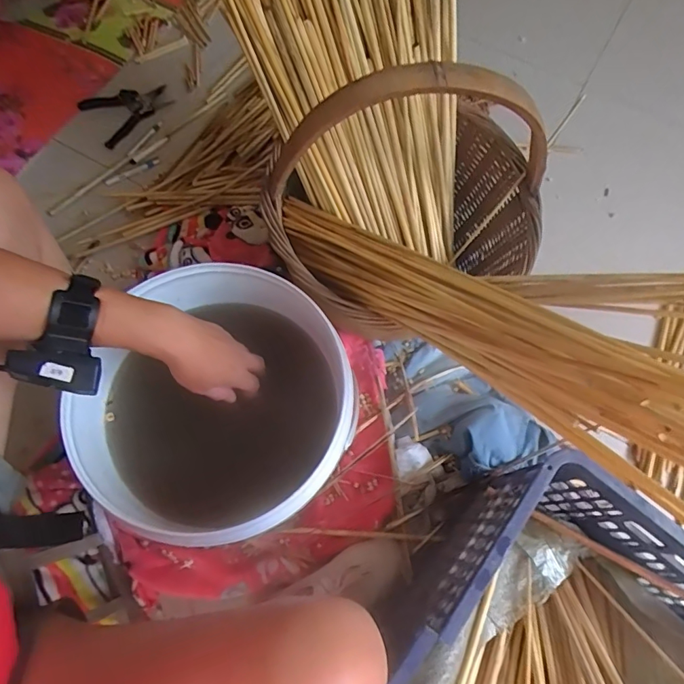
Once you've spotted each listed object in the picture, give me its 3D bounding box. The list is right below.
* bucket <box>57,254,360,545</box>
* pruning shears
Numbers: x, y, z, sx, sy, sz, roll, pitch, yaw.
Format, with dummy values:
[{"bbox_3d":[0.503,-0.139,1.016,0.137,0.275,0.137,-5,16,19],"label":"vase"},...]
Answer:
[{"bbox_3d":[-0.132,0.111,0.627,0.264,0.334,0.286,1,68,-2],"label":"bucket"},{"bbox_3d":[-0.484,-0.535,1.055,0.182,0.035,0.156,-37,75,-1],"label":"pruning shears"}]

